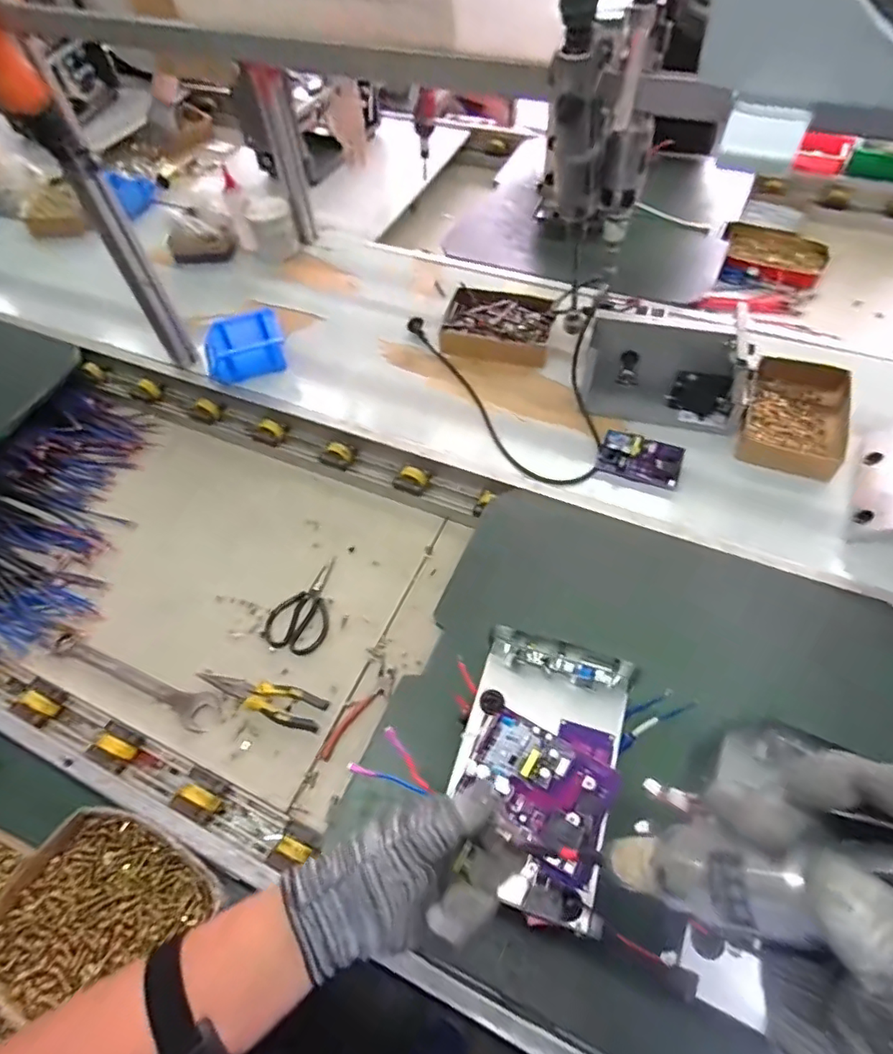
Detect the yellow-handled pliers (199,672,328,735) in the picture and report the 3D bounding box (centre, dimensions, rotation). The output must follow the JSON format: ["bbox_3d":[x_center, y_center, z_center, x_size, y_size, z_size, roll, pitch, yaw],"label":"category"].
[{"bbox_3d":[-0.260,0.239,0.814,0.185,0.014,0.052,17,60,14],"label":"yellow-handled pliers"}]

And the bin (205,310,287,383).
[{"bbox_3d":[-0.380,-0.336,1.075,0.153,0.057,0.100,-17,58,-7],"label":"bin"}]

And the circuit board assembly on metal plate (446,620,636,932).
[{"bbox_3d":[0.086,0.222,0.542,0.150,0.060,0.233,14,58,14],"label":"circuit board assembly on metal plate"}]

